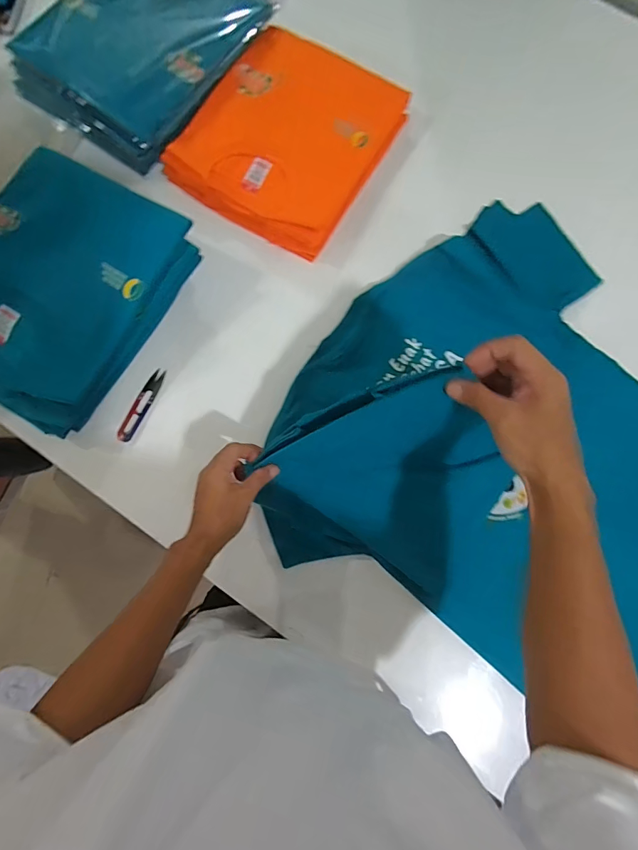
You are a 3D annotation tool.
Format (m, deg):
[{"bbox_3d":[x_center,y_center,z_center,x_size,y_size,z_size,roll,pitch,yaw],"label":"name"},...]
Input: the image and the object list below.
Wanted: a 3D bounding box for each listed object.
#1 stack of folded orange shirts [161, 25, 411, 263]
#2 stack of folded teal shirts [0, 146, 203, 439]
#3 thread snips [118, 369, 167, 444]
[{"bbox_3d":[-0.048,-0.466,0.678,0.281,0.056,0.331,31,81,4],"label":"stack of folded orange shirts"},{"bbox_3d":[-0.385,-0.198,0.611,0.285,0.087,0.347,34,81,5],"label":"stack of folded teal shirts"},{"bbox_3d":[-0.267,-0.031,0.629,0.023,0.006,0.121,25,80,3],"label":"thread snips"}]

